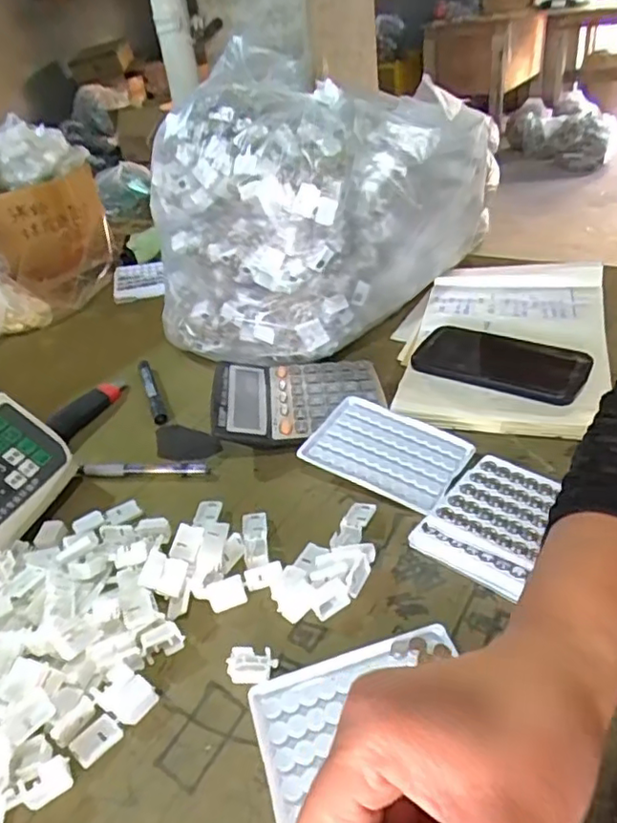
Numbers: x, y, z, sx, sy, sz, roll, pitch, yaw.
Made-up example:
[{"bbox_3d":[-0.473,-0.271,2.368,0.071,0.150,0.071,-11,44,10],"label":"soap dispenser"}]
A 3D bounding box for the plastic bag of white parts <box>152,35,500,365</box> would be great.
[{"bbox_3d":[0.002,-0.229,0.701,0.333,0.261,0.247,8,38,22],"label":"plastic bag of white parts"}]

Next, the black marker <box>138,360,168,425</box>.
[{"bbox_3d":[-0.177,-0.029,0.691,0.014,0.018,0.132,-17,36,-13],"label":"black marker"}]

